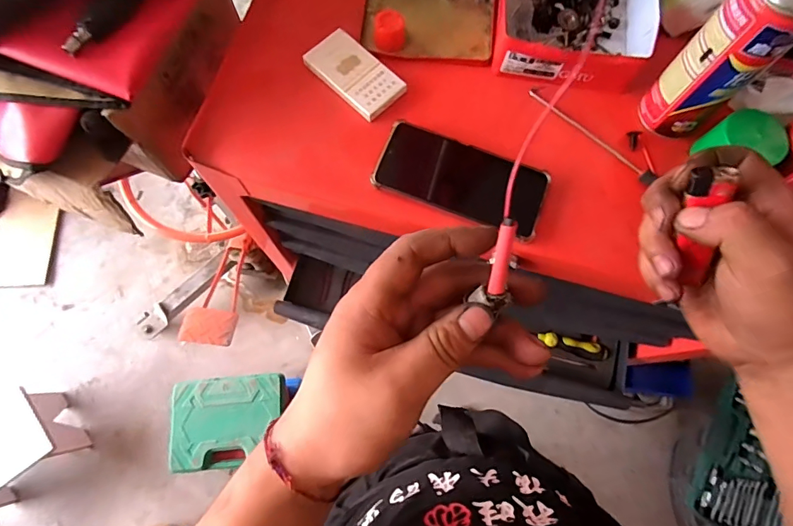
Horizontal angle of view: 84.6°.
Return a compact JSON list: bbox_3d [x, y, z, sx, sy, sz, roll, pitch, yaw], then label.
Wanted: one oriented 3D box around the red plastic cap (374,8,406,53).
[{"bbox_3d":[-0.007,-0.256,0.482,0.033,0.032,0.028,-4,74,-3],"label":"red plastic cap"}]

